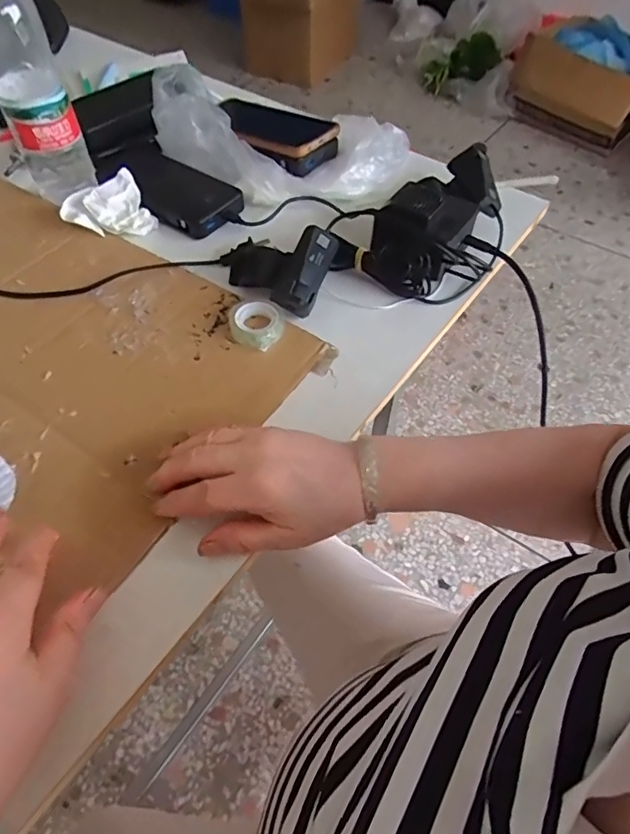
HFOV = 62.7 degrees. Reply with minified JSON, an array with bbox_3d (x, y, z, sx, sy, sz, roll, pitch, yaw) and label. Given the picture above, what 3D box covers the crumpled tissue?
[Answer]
[{"bbox_3d":[-0.206,-0.206,0.514,0.079,0.030,0.058,-22,58,-16],"label":"crumpled tissue"}]

